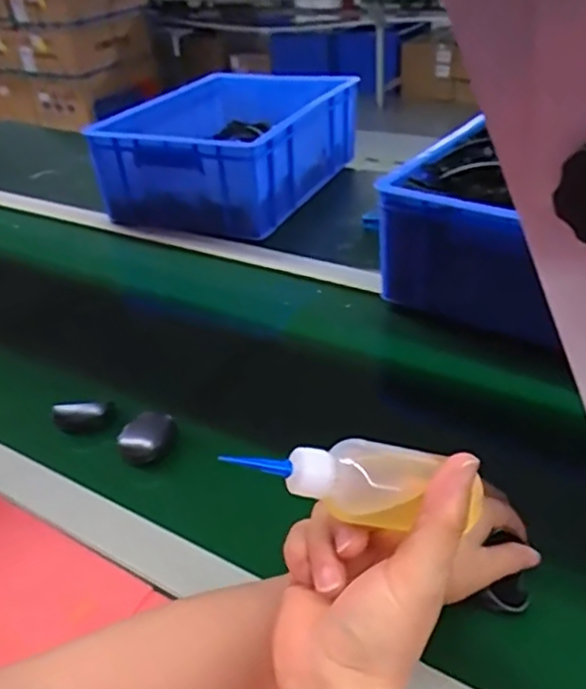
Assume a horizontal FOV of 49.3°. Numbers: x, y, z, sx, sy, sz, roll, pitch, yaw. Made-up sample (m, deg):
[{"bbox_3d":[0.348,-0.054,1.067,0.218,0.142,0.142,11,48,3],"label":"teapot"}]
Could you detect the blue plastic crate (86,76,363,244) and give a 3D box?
[{"bbox_3d":[-0.109,-0.345,1.091,0.317,0.164,0.434,13,39,25],"label":"blue plastic crate"}]

